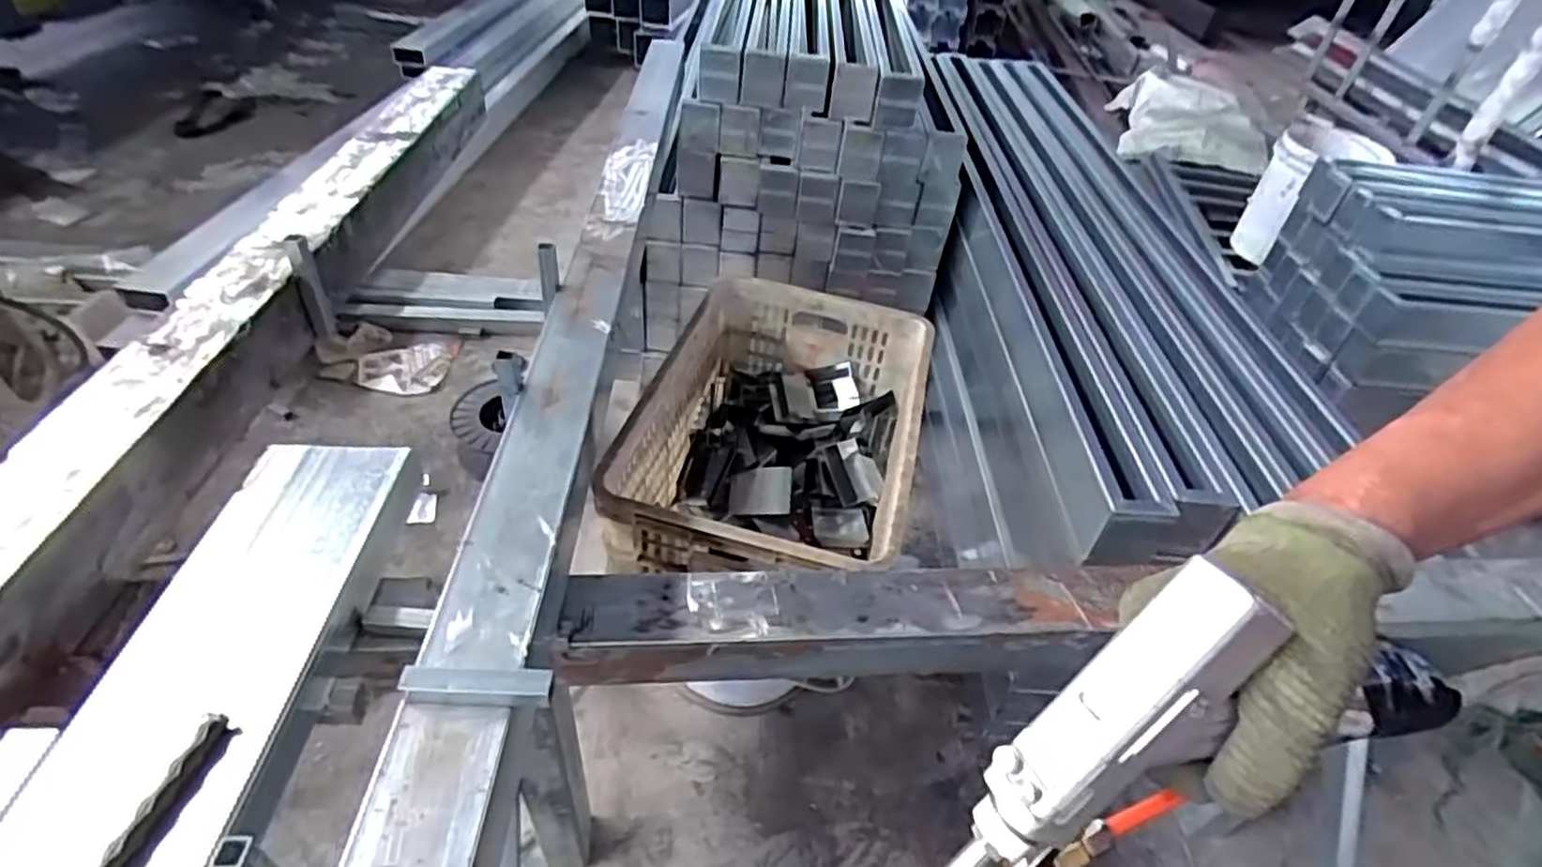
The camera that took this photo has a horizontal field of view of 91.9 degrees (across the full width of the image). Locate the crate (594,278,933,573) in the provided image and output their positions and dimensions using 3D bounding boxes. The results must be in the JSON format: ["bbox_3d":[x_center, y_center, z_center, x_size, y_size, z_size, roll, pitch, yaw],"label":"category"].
[{"bbox_3d":[0.010,0.035,1.078,0.352,0.273,0.522,13,42,7],"label":"crate"}]

